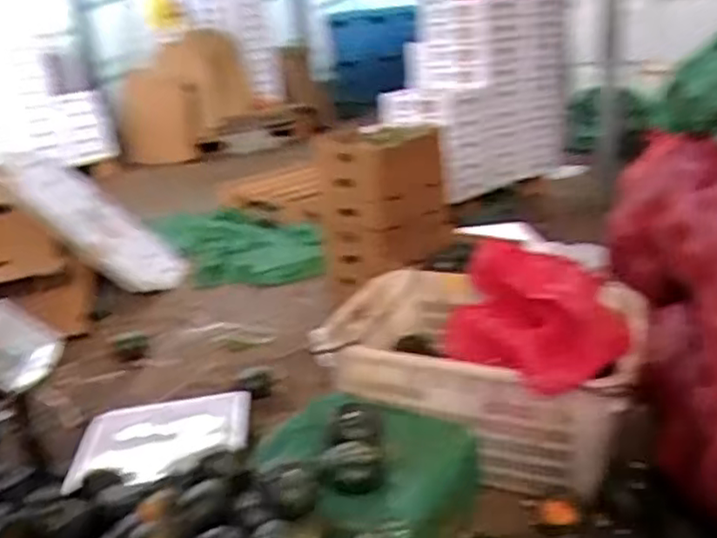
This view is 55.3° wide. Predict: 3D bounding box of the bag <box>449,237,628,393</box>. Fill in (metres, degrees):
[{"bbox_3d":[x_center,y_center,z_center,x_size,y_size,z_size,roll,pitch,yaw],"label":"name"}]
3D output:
[{"bbox_3d":[0.319,0.067,1.268,0.269,0.138,0.349,1,20,14],"label":"bag"}]

